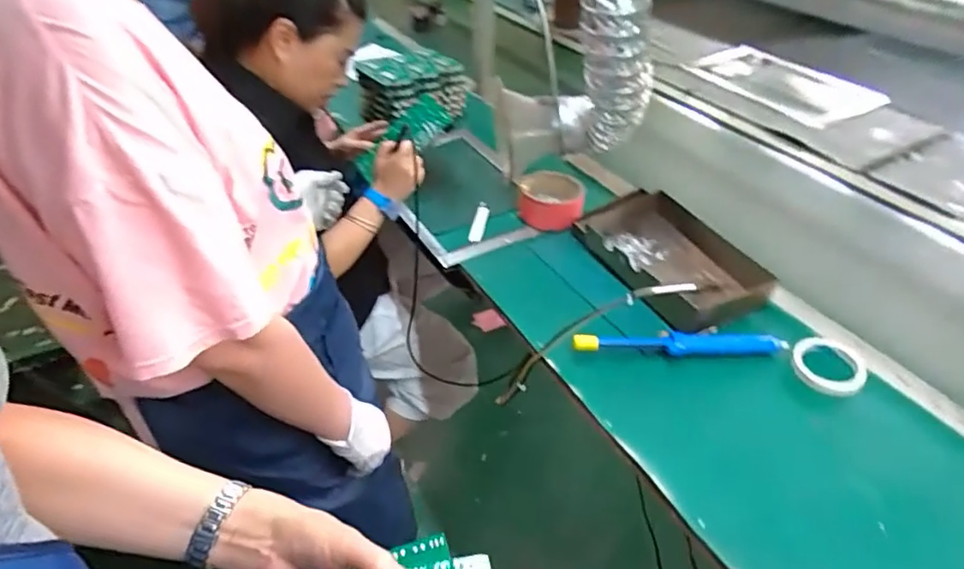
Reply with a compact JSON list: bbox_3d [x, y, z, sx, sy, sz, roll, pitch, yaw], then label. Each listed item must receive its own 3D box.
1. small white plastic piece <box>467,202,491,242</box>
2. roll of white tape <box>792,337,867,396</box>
[{"bbox_3d":[-0.005,-0.126,1.117,0.026,0.024,0.105,11,55,10],"label":"small white plastic piece"},{"bbox_3d":[0.499,0.114,0.811,0.090,0.024,0.093,-1,54,1],"label":"roll of white tape"}]

